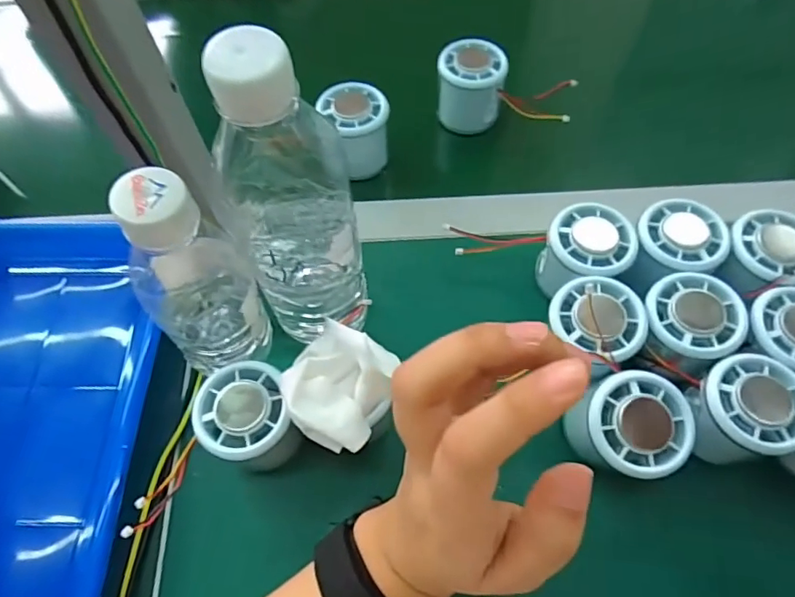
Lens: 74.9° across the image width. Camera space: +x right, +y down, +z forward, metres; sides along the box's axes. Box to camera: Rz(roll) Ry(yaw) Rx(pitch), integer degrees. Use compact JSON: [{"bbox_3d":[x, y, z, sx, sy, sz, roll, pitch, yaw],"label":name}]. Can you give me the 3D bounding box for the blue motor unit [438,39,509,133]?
[{"bbox_3d":[0.065,-0.187,0.460,0.056,0.056,0.051,8,62,5],"label":"blue motor unit"}]

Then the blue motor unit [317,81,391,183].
[{"bbox_3d":[-0.035,-0.139,0.436,0.056,0.056,0.058,-21,64,-10],"label":"blue motor unit"}]

